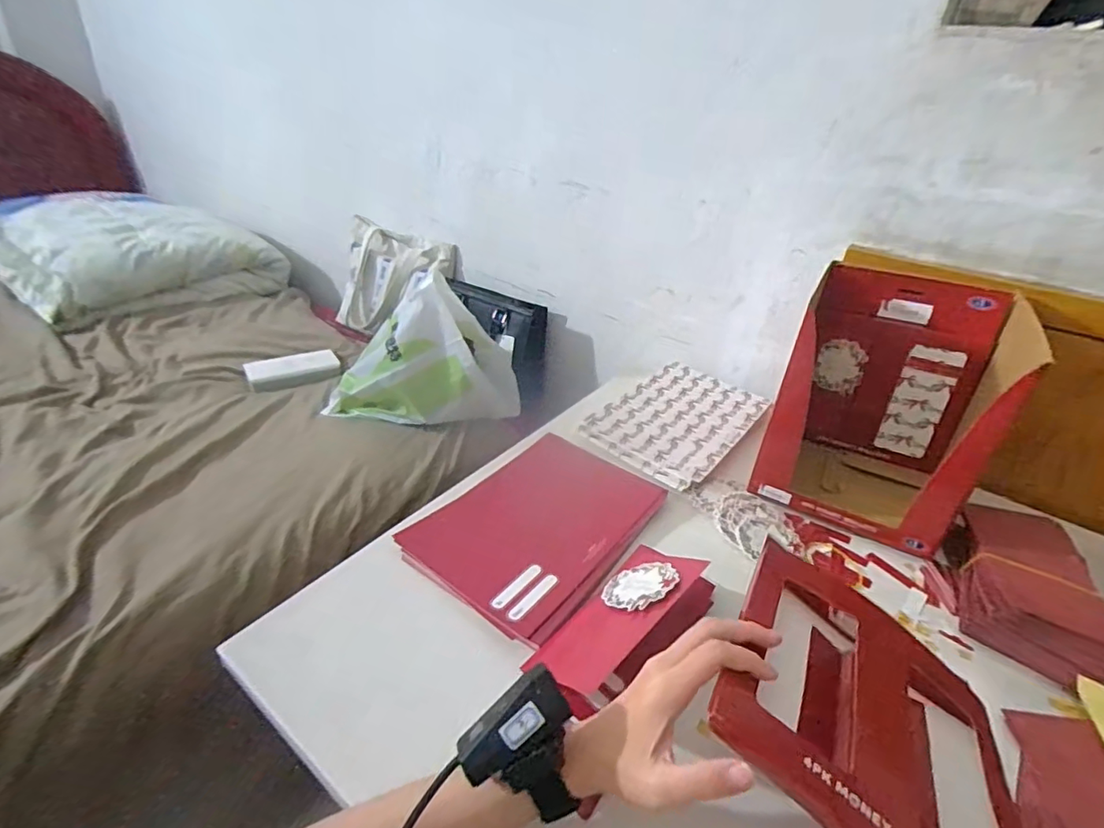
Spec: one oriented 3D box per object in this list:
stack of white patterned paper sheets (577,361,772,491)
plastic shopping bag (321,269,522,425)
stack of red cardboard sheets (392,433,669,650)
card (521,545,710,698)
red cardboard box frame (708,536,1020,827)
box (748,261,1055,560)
[{"bbox_3d":[0.184,0.004,0.773,0.174,0.009,0.272,28,40,30],"label":"stack of white patterned paper sheets"},{"bbox_3d":[-0.217,-0.110,0.926,0.318,0.247,0.164,-2,32,-14],"label":"plastic shopping bag"},{"bbox_3d":[-0.010,0.112,0.583,0.190,0.019,0.251,26,36,30],"label":"stack of red cardboard sheets"},{"bbox_3d":[0.064,0.168,0.472,0.078,0.049,0.178,27,37,31],"label":"card"},{"bbox_3d":[0.211,0.194,0.358,0.190,0.022,0.230,38,30,16],"label":"red cardboard box frame"},{"bbox_3d":[0.388,-0.017,0.635,0.202,0.242,0.218,21,34,24],"label":"box"}]

